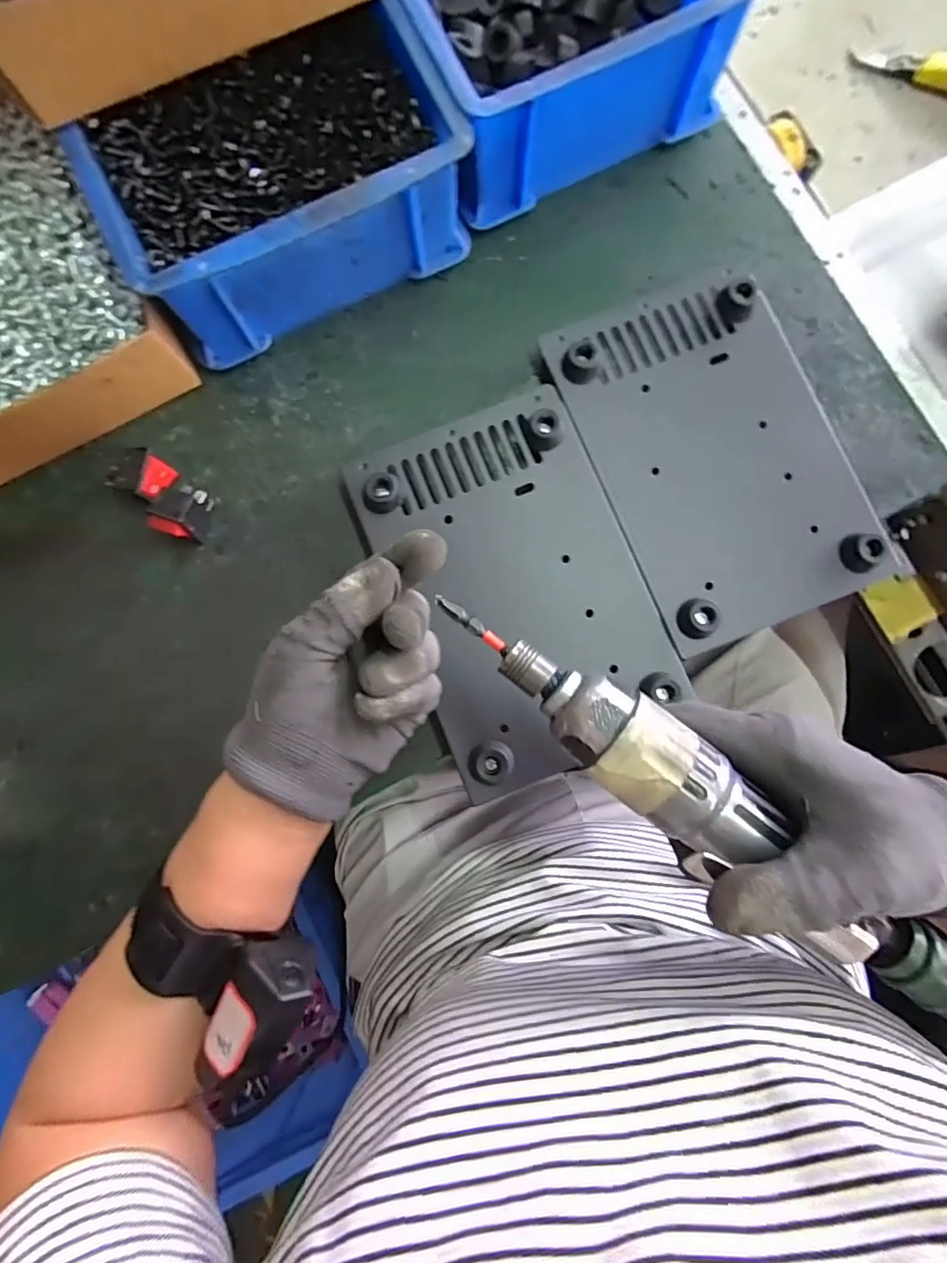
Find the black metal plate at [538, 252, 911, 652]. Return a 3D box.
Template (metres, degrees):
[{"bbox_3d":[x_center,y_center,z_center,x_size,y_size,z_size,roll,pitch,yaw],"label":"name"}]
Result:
[{"bbox_3d":[0.155,-0.115,0.347,0.147,0.019,0.227,-22,84,-1],"label":"black metal plate"}]

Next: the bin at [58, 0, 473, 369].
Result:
[{"bbox_3d":[-0.115,-0.274,0.342,0.205,0.085,0.137,-28,81,0],"label":"bin"}]

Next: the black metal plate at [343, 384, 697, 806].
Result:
[{"bbox_3d":[0.027,-0.028,0.341,0.148,0.028,0.223,-23,84,-1],"label":"black metal plate"}]

